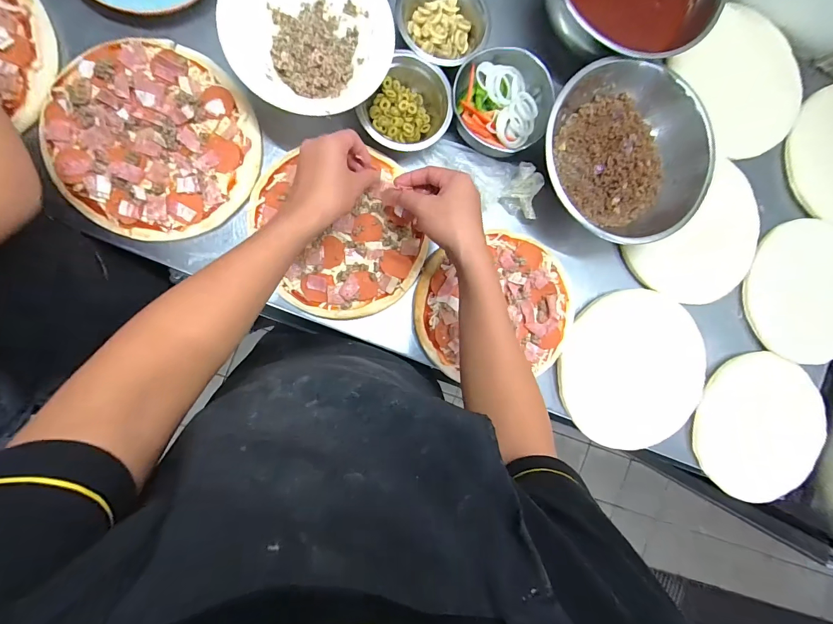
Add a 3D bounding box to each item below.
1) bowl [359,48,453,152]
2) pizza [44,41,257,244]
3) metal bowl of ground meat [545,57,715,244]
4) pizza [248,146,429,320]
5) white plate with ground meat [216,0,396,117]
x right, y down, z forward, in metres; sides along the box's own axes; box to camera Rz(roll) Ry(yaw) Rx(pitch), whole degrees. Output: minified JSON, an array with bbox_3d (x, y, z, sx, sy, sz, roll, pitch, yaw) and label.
[{"bbox_3d":[-0.008,-0.284,0.524,0.109,0.049,0.119,0,90,-9],"label":"bowl"},{"bbox_3d":[-0.334,-0.218,0.480,0.237,0.029,0.236,0,90,-9],"label":"pizza"},{"bbox_3d":[0.292,-0.220,0.540,0.222,0.077,0.247,-38,96,-7],"label":"metal bowl of ground meat"},{"bbox_3d":[-0.103,-0.108,0.517,0.209,0.022,0.226,0,90,-9],"label":"pizza"},{"bbox_3d":[-0.131,-0.336,0.469,0.188,0.076,0.195,0,90,-9],"label":"white plate with ground meat"}]

